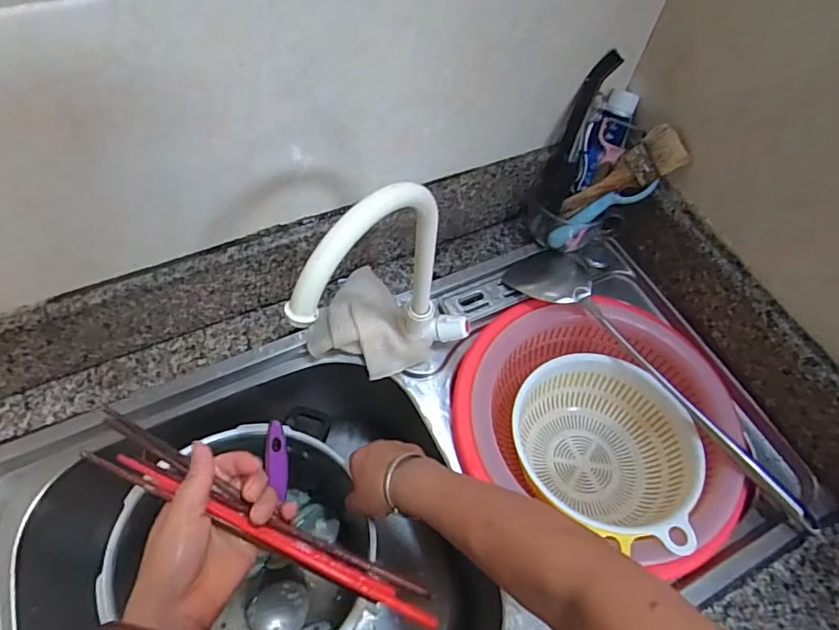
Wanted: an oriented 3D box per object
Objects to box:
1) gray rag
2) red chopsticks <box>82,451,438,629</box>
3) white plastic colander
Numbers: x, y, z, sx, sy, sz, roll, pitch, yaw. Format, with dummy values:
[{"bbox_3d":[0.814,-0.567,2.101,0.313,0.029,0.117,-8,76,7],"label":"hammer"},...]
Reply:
[{"bbox_3d":[-0.072,0.013,0.614,0.115,0.040,0.137,-25,62,-18],"label":"gray rag"},{"bbox_3d":[-0.115,0.167,0.397,0.282,0.017,0.016,27,59,-2],"label":"red chopsticks"},{"bbox_3d":[0.208,0.149,0.612,0.200,0.101,0.202,20,59,9],"label":"white plastic colander"}]

